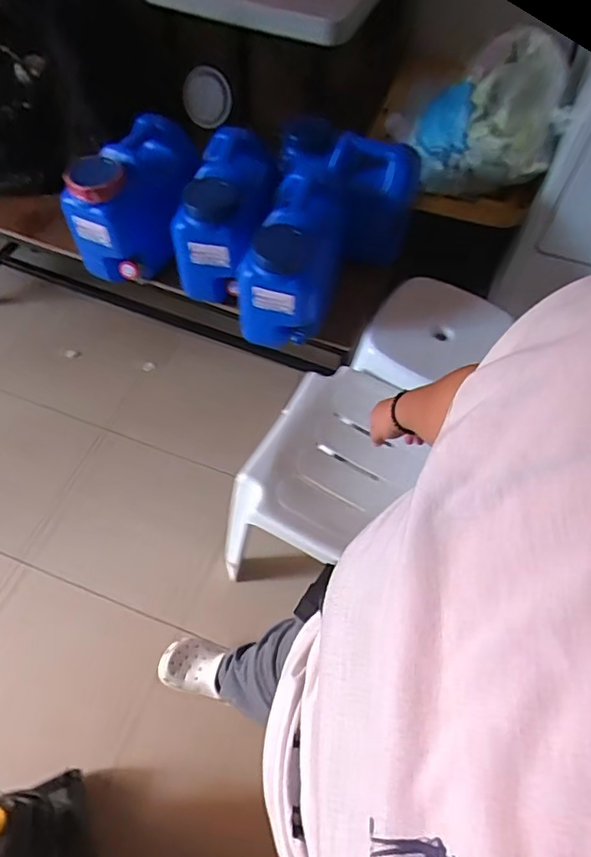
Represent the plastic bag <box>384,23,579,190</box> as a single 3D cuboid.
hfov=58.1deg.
[{"bbox_3d":[0.533,-0.863,1.476,0.422,0.256,0.337,-20,63,-12],"label":"plastic bag"}]

